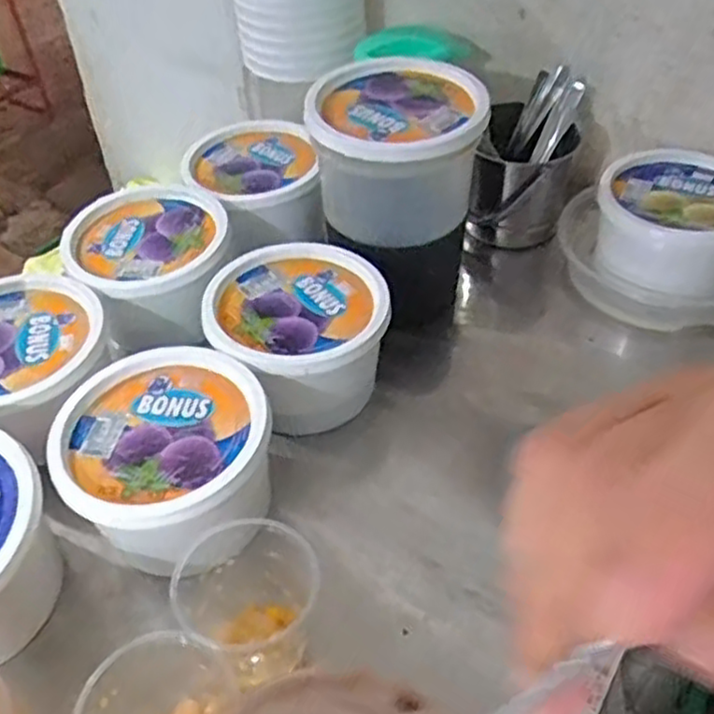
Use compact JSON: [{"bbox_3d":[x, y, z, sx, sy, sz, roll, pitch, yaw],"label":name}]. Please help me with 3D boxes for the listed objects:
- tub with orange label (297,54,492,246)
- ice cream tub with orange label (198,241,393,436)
[{"bbox_3d":[0.040,-0.202,0.735,0.164,0.119,0.172,8,46,10],"label":"tub with orange label"},{"bbox_3d":[-0.058,-0.021,0.723,0.164,0.106,0.171,-1,46,1],"label":"ice cream tub with orange label"}]

